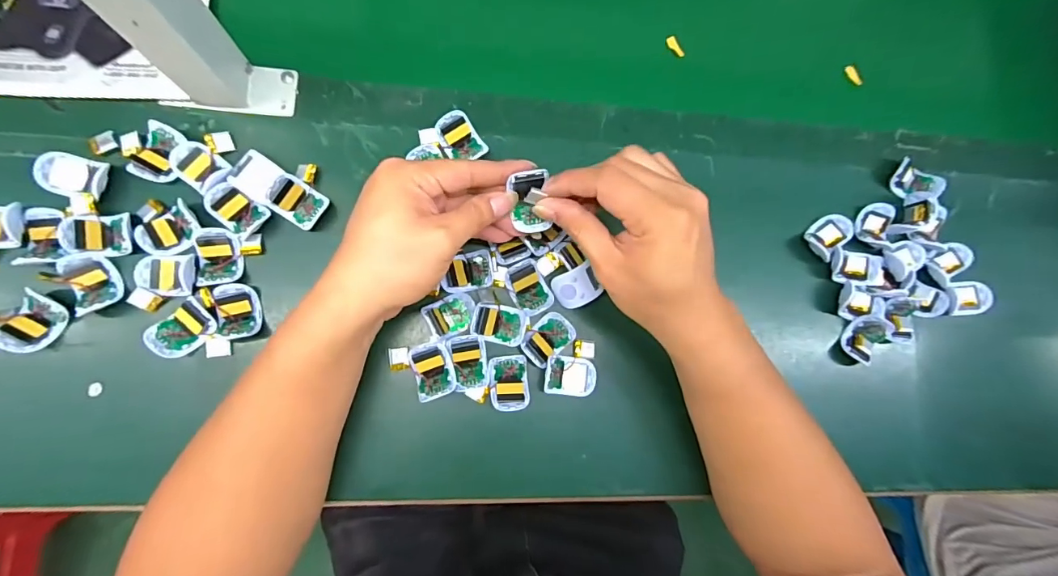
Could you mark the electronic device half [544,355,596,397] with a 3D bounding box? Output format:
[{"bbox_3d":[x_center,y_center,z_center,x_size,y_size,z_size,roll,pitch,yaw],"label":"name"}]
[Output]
[{"bbox_3d":[0.033,0.071,0.367,0.041,0.015,0.030,8,82,-7],"label":"electronic device half"}]

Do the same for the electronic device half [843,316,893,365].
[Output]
[{"bbox_3d":[0.298,0.043,0.406,0.028,0.013,0.043,39,80,-2],"label":"electronic device half"}]

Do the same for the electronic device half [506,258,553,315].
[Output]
[{"bbox_3d":[0.001,0.000,0.371,0.030,0.012,0.042,-23,87,-9],"label":"electronic device half"}]

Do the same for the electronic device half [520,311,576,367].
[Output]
[{"bbox_3d":[0.015,0.041,0.369,0.031,0.014,0.043,45,80,-1],"label":"electronic device half"}]

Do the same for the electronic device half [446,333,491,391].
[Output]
[{"bbox_3d":[-0.046,0.058,0.360,0.027,0.014,0.043,-8,85,-8],"label":"electronic device half"}]

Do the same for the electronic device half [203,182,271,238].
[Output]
[{"bbox_3d":[-0.220,-0.059,0.349,0.043,0.020,0.030,38,80,-2],"label":"electronic device half"}]

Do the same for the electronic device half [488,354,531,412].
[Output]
[{"bbox_3d":[-0.015,0.074,0.361,0.030,0.012,0.042,-5,84,-8],"label":"electronic device half"}]

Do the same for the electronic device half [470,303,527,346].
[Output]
[{"bbox_3d":[-0.024,0.028,0.364,0.042,0.014,0.028,14,82,-6],"label":"electronic device half"}]

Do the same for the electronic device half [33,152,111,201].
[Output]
[{"bbox_3d":[-0.330,-0.082,0.334,0.040,0.014,0.030,9,82,-6],"label":"electronic device half"}]

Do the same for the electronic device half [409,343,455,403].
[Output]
[{"bbox_3d":[-0.075,0.063,0.353,0.028,0.017,0.041,-17,86,-9],"label":"electronic device half"}]

